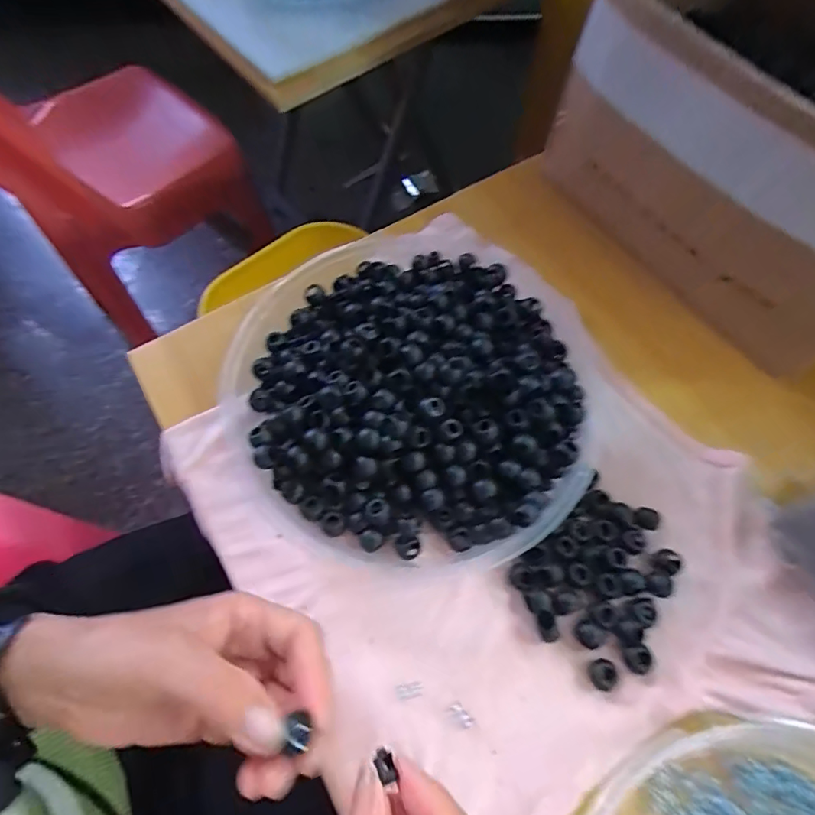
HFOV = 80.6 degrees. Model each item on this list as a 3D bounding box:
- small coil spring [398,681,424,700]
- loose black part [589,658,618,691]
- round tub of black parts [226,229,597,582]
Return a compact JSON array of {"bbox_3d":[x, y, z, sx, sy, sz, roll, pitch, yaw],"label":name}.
[{"bbox_3d":[0.002,0.153,0.260,0.014,0.004,0.007,-9,66,-4],"label":"small coil spring"},{"bbox_3d":[0.105,0.143,0.257,0.012,0.007,0.015,4,65,1],"label":"loose black part"},{"bbox_3d":[-0.004,-0.013,0.306,0.215,0.026,0.234,-1,72,2],"label":"round tub of black parts"}]

